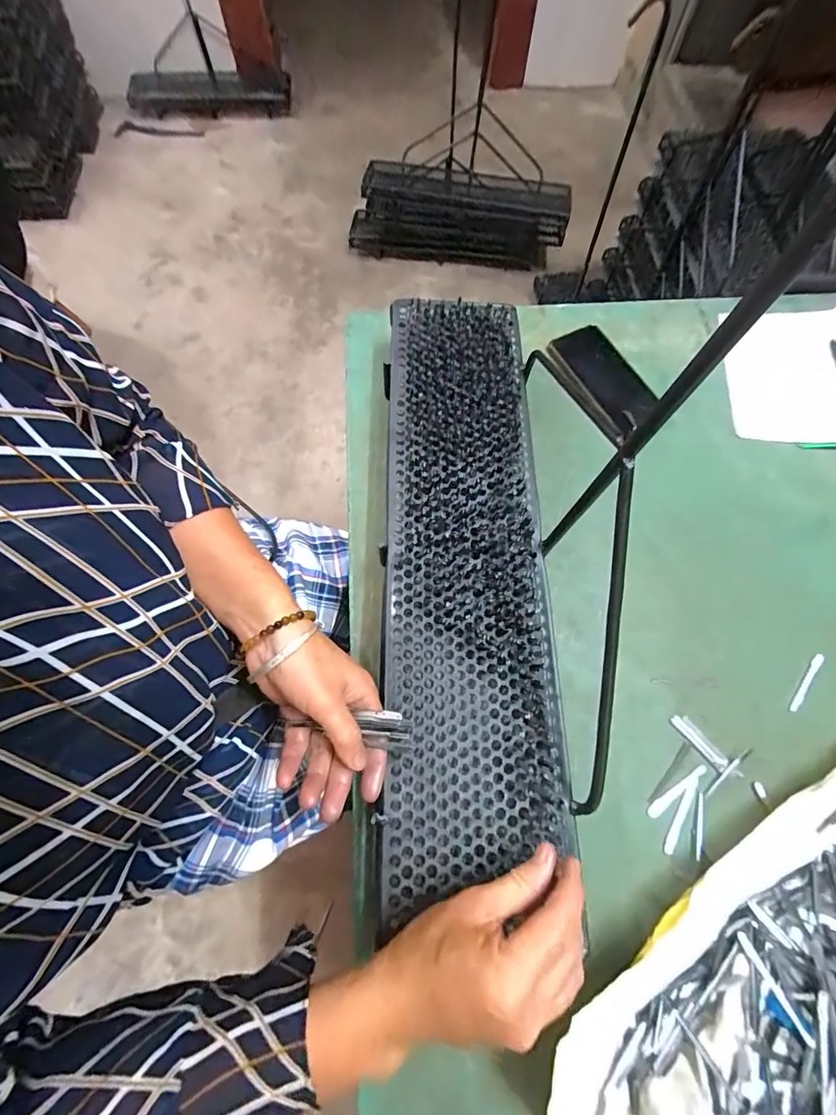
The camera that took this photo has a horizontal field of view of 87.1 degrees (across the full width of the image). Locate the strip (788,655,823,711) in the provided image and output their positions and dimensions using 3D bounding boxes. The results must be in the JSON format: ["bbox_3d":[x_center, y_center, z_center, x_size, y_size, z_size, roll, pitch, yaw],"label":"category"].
[{"bbox_3d":[0.378,0.121,0.426,0.010,0.004,0.069,38,74,12],"label":"strip"}]

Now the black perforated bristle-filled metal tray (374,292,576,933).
[{"bbox_3d":[0.043,-0.019,0.406,0.146,0.020,0.545,0,71,0],"label":"black perforated bristle-filled metal tray"}]

